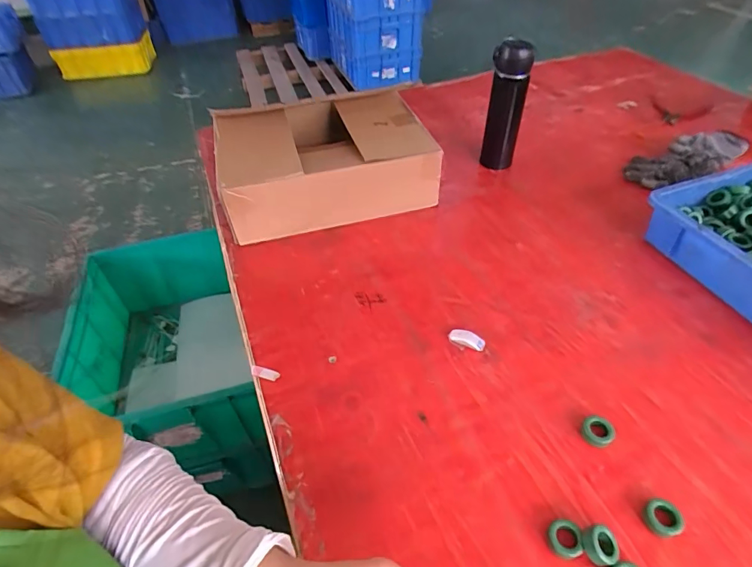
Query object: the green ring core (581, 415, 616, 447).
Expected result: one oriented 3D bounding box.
[{"bbox_3d":[0.236,0.155,0.467,0.030,0.010,0.035,34,56,31],"label":"green ring core"}]

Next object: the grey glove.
[{"bbox_3d":[0.590,-0.234,0.827,0.273,0.034,0.099,-20,48,-16],"label":"grey glove"}]

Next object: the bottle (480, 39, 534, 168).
[{"bbox_3d":[0.235,-0.317,0.799,0.061,0.214,0.054,21,50,22],"label":"bottle"}]

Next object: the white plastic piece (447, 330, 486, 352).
[{"bbox_3d":[0.115,0.070,0.560,0.045,0.012,0.018,17,48,18],"label":"white plastic piece"}]

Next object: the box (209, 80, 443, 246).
[{"bbox_3d":[-0.095,-0.218,0.778,0.335,0.124,0.268,-14,46,-11],"label":"box"}]

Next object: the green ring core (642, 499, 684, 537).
[{"bbox_3d":[0.267,0.218,0.410,0.030,0.014,0.031,-1,45,1],"label":"green ring core"}]

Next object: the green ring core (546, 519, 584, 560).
[{"bbox_3d":[0.170,0.230,0.398,0.029,0.010,0.031,0,45,3],"label":"green ring core"}]

